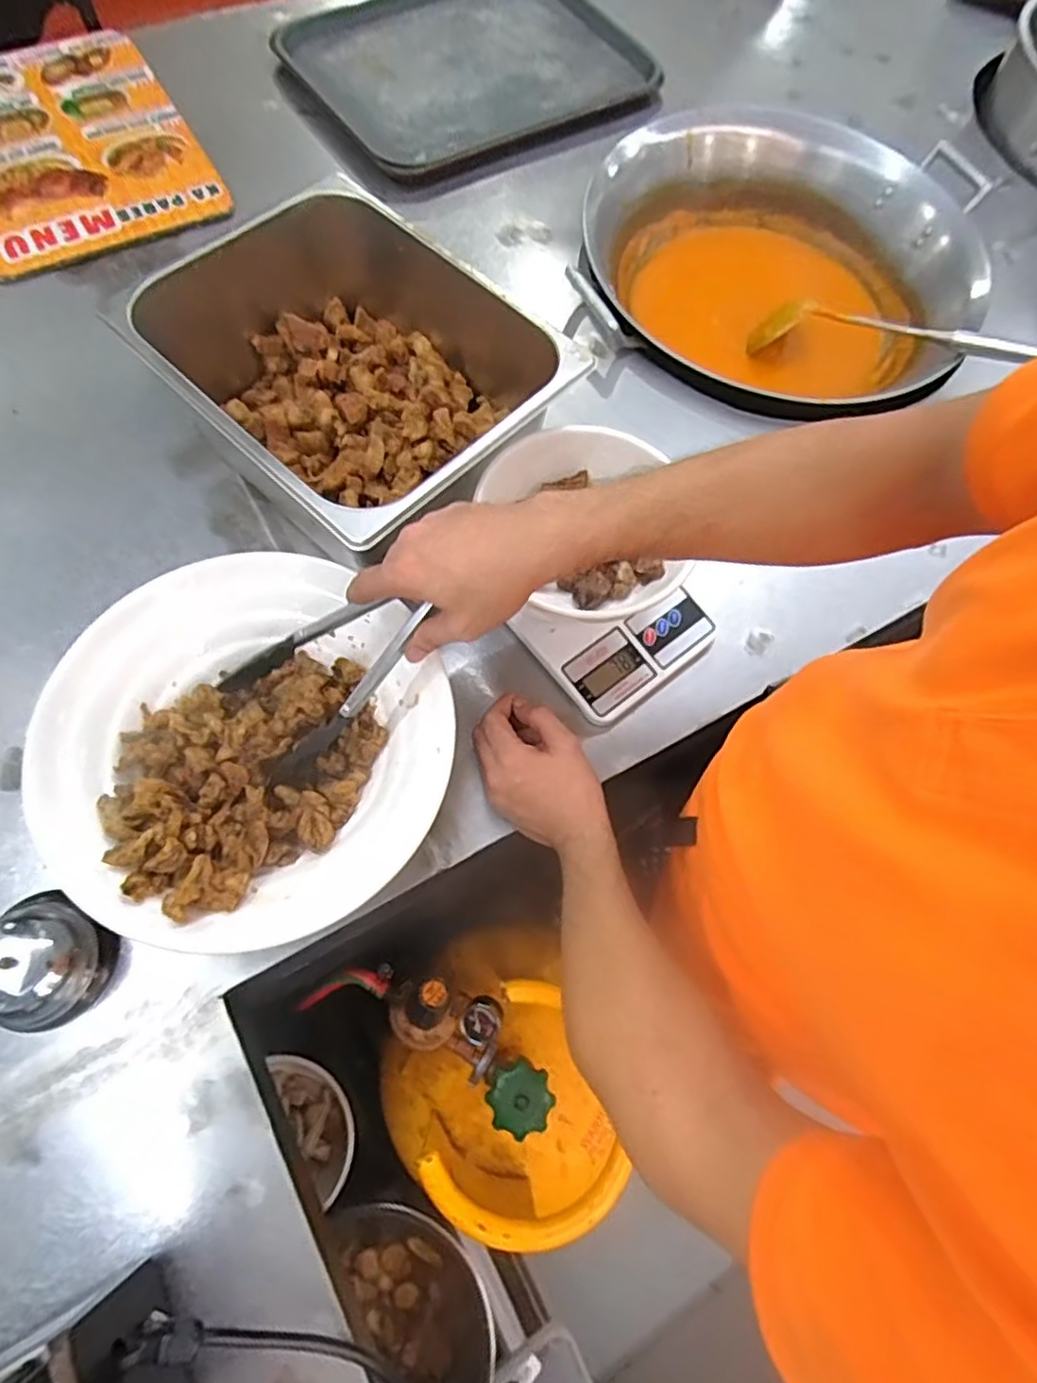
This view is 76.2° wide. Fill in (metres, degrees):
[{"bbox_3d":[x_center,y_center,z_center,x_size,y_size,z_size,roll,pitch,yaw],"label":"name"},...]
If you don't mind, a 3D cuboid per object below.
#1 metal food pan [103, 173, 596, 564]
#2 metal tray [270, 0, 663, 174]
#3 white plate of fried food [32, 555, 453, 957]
[{"bbox_3d":[-0.149,-0.283,0.604,0.364,0.147,0.277,42,74,14],"label":"metal food pan"},{"bbox_3d":[-0.069,-0.873,0.906,0.453,0.020,0.384,-31,72,-12],"label":"metal tray"},{"bbox_3d":[-0.192,0.034,0.499,0.277,0.058,0.282,1,69,-3],"label":"white plate of fried food"}]

